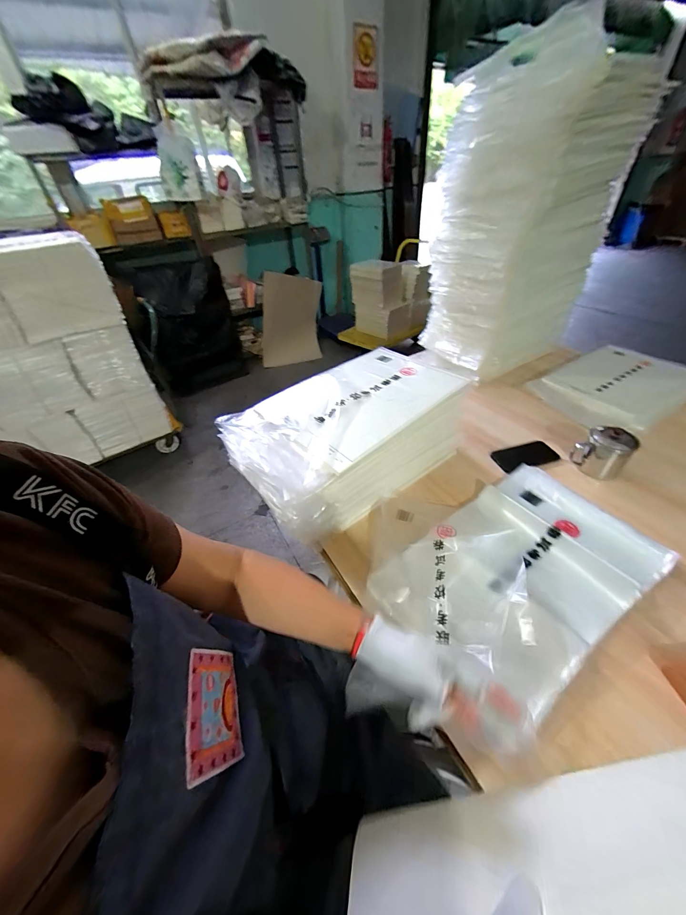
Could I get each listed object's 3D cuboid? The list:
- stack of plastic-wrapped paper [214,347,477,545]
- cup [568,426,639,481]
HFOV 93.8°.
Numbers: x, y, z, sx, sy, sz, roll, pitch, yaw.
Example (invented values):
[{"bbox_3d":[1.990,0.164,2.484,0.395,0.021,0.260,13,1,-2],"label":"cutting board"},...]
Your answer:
[{"bbox_3d":[0.018,-0.038,0.719,0.468,0.228,0.271,-32,48,-26],"label":"stack of plastic-wrapped paper"},{"bbox_3d":[0.584,-0.014,0.721,0.089,0.090,0.089,-3,42,3],"label":"cup"}]

